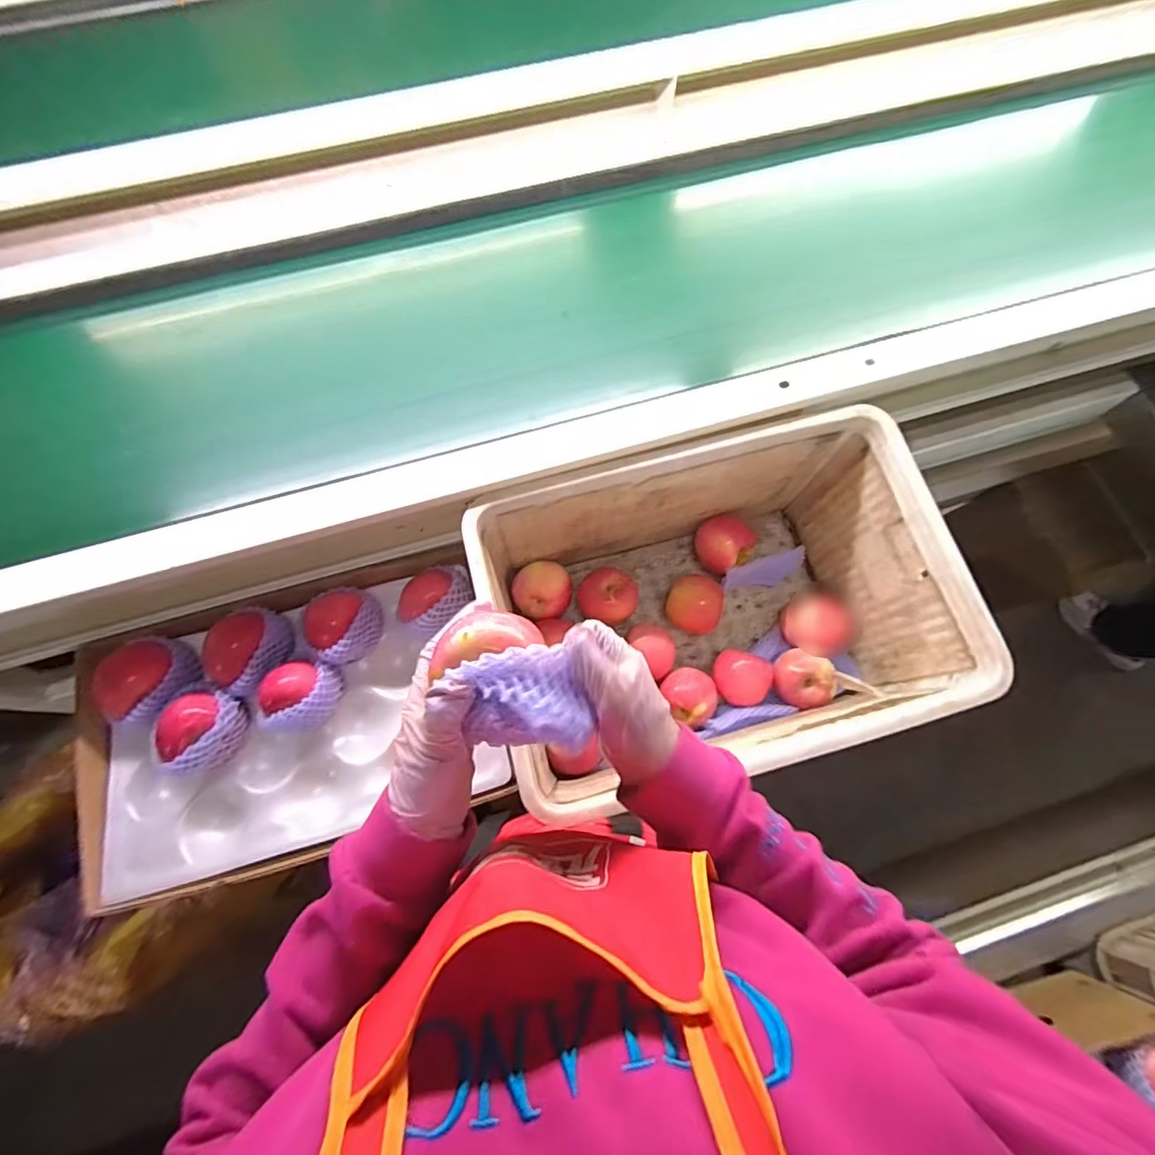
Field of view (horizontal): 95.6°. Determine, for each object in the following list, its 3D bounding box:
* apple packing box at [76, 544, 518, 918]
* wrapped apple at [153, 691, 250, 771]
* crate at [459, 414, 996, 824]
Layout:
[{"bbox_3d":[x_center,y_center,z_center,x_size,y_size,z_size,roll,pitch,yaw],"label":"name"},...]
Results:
[{"bbox_3d":[-0.355,0.169,0.642,0.474,0.087,0.308,-17,73,-5],"label":"apple packing box"},{"bbox_3d":[-0.455,0.181,0.621,0.086,0.072,0.086,0,72,0],"label":"wrapped apple"},{"bbox_3d":[0.161,0.056,0.685,0.506,0.271,0.350,-16,73,-5],"label":"crate"}]

